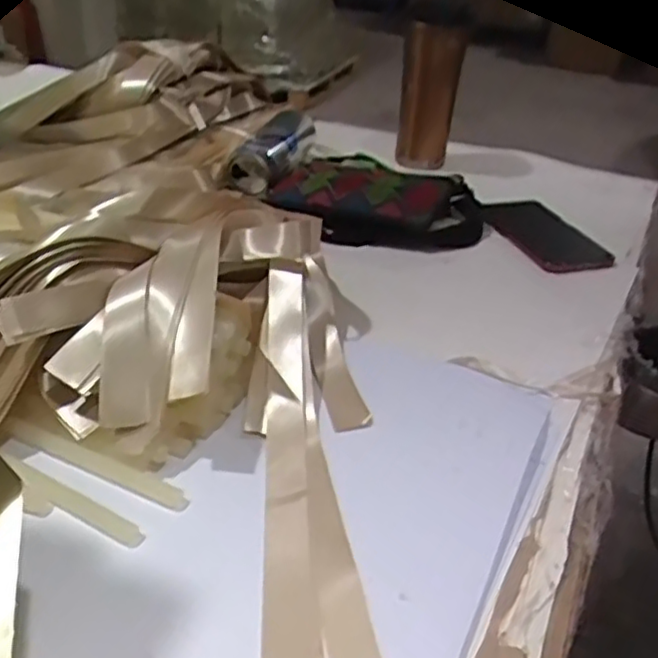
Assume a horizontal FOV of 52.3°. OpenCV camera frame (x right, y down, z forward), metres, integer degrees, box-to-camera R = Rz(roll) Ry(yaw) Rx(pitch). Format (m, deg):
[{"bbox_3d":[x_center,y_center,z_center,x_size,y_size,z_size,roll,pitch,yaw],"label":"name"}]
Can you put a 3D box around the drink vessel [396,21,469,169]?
[{"bbox_3d":[0.125,-0.283,0.829,0.066,0.165,0.062,-1,34,-4],"label":"drink vessel"}]

